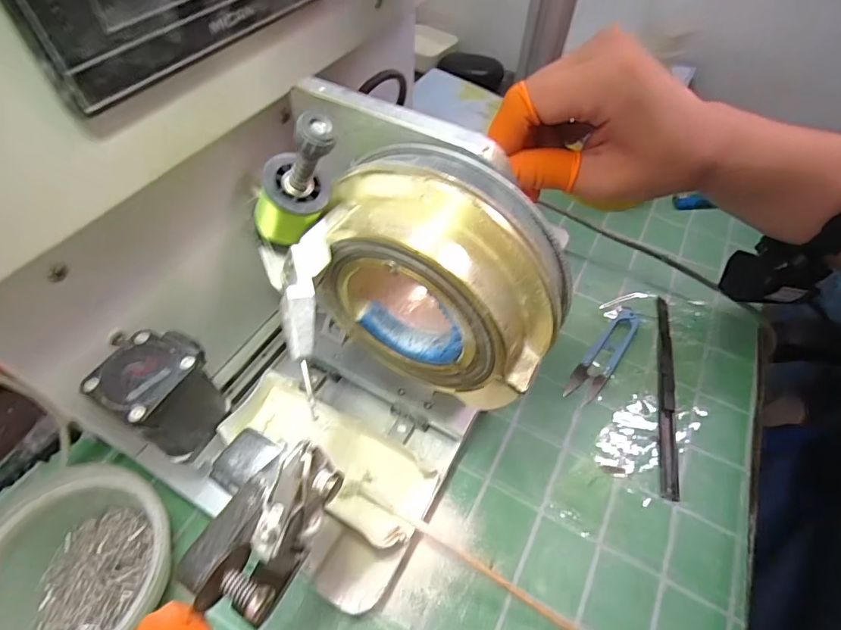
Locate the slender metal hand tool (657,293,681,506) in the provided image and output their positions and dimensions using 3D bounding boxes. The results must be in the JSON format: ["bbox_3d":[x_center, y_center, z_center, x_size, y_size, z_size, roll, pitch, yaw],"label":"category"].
[{"bbox_3d":[0.189,0.056,0.342,0.013,0.007,0.166,14,55,7],"label":"slender metal hand tool"}]

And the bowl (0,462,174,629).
[{"bbox_3d":[-0.184,0.140,0.237,0.092,0.054,0.099,1,55,-2],"label":"bowl"}]

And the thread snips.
[{"bbox_3d":[0.152,0.027,0.361,0.024,0.010,0.106,33,60,19],"label":"thread snips"}]

